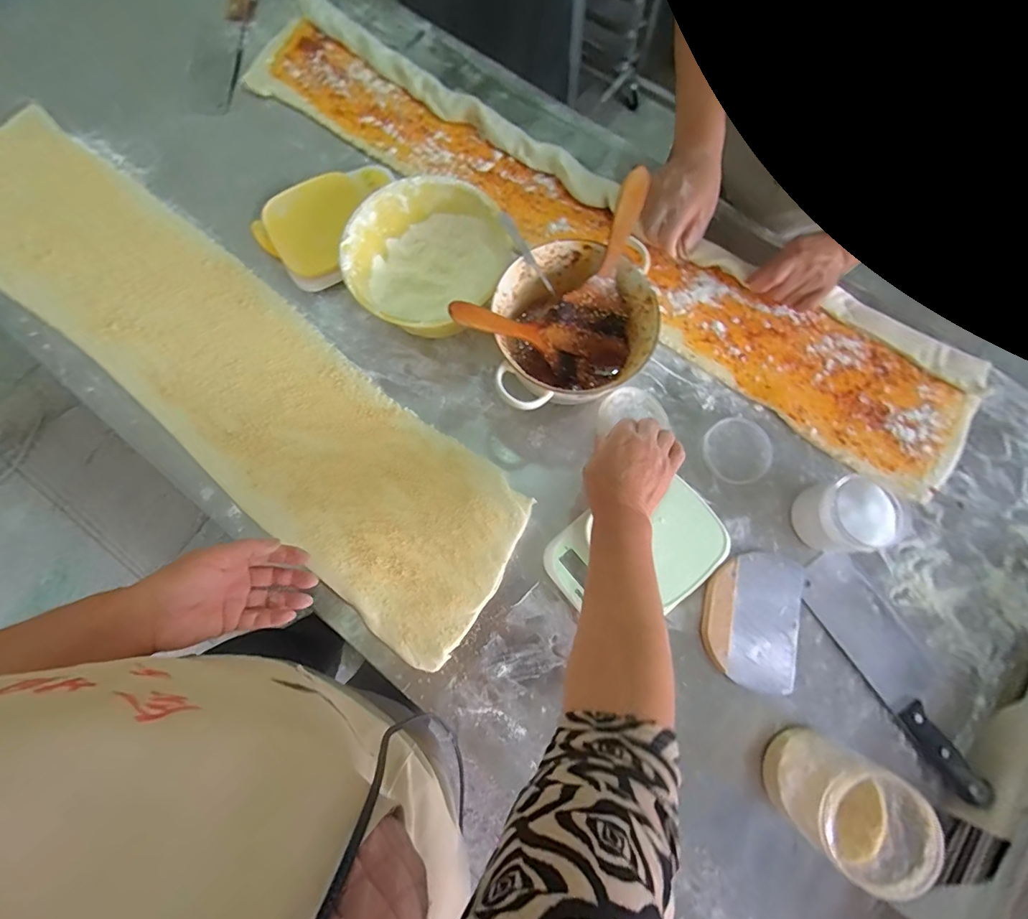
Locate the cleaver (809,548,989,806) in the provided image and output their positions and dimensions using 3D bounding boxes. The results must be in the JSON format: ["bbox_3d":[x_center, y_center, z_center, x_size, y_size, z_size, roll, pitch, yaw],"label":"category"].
[{"bbox_3d":[0.443,0.241,0.538,0.079,0.021,0.279,-30,78,-6],"label":"cleaver"}]

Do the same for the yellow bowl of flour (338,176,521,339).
[{"bbox_3d":[-0.111,-0.250,0.612,0.194,0.093,0.185,0,77,1],"label":"yellow bowl of flour"}]

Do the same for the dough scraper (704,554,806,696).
[{"bbox_3d":[0.283,0.187,0.550,0.114,0.021,0.153,13,77,4],"label":"dough scraper"}]

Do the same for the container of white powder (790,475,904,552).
[{"bbox_3d":[0.385,0.066,0.544,0.083,0.077,0.078,0,77,1],"label":"container of white powder"}]

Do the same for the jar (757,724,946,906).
[{"bbox_3d":[0.323,0.338,0.460,0.097,0.117,0.091,0,77,1],"label":"jar"}]

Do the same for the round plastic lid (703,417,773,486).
[{"bbox_3d":[0.286,-0.012,0.596,0.081,0.010,0.083,0,77,1],"label":"round plastic lid"}]

